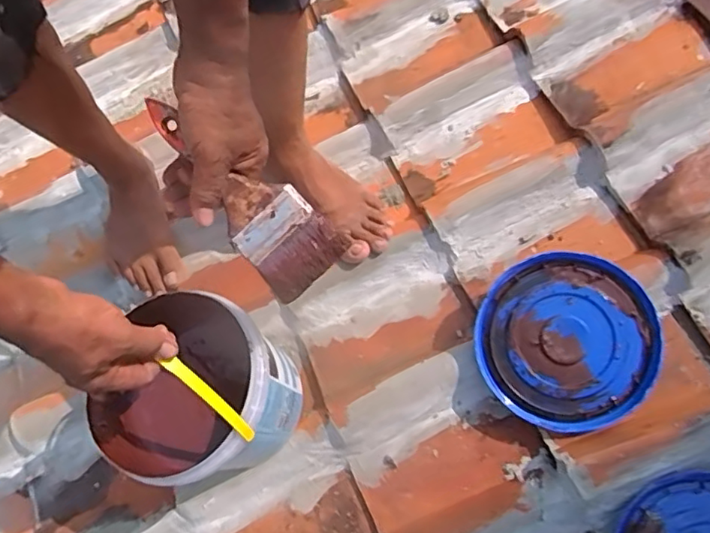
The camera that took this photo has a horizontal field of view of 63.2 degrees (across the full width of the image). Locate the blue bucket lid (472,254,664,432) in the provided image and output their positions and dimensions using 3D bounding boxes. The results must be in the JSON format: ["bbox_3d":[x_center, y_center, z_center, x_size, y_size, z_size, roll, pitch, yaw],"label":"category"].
[{"bbox_3d":[0.252,0.089,0.694,0.198,0.011,0.204,-1,84,12],"label":"blue bucket lid"}]

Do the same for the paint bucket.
[{"bbox_3d":[-0.185,0.142,0.642,0.189,0.225,0.194,36,75,14],"label":"paint bucket"}]

